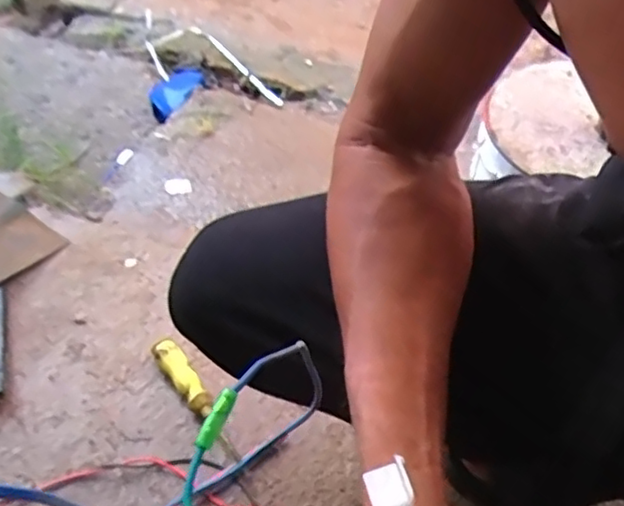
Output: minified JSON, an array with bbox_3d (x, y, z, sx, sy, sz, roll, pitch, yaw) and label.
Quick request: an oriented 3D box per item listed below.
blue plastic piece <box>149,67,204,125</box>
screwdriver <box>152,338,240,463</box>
[{"bbox_3d":[-0.329,-0.387,1.527,0.087,0.023,0.230,11,47,10],"label":"blue plastic piece"},{"bbox_3d":[-0.117,0.168,0.699,0.027,0.027,0.198,-28,55,-25],"label":"screwdriver"}]

